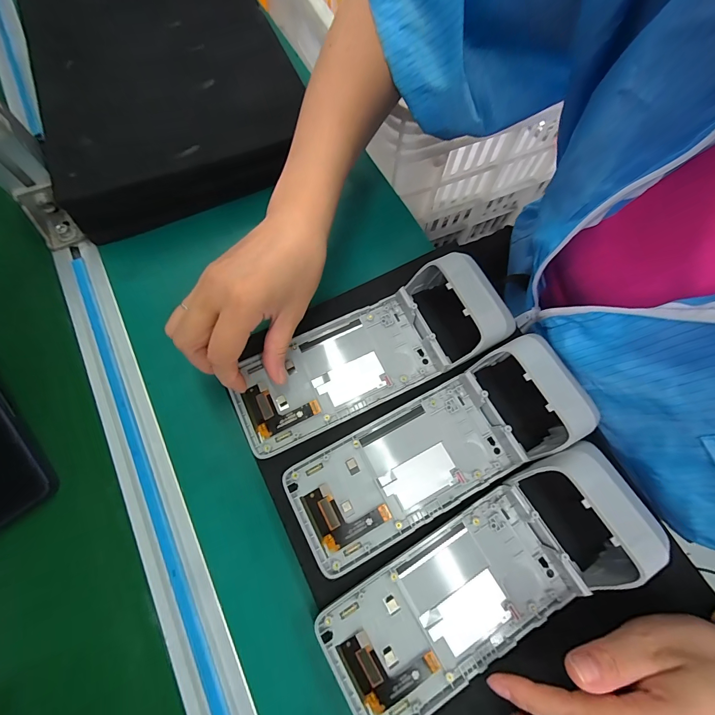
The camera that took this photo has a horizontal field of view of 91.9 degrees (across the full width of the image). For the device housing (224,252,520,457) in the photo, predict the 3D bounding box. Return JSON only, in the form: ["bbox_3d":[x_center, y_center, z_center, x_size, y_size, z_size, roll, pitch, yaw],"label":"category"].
[{"bbox_3d":[0.007,-0.002,0.288,0.226,0.049,0.084,-29,78,0],"label":"device housing"}]

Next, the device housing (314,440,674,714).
[{"bbox_3d":[0.084,0.147,0.223,0.226,0.045,0.085,-31,74,-11],"label":"device housing"}]

